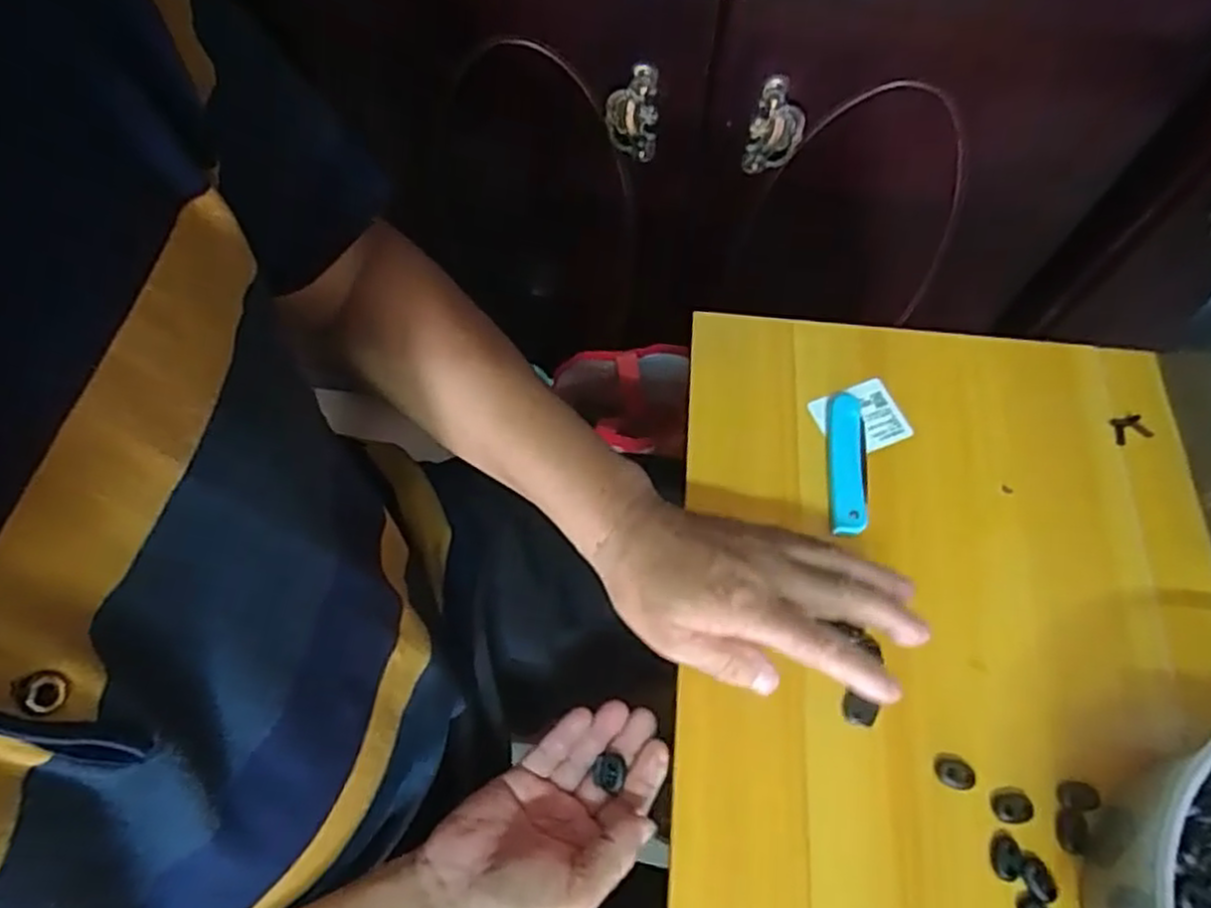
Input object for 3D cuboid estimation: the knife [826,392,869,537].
[{"bbox_3d":[0.160,0.007,0.484,0.027,0.010,0.101,7,66,2],"label":"knife"}]

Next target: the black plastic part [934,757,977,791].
[{"bbox_3d":[0.196,0.179,0.411,0.022,0.004,0.016,11,66,3],"label":"black plastic part"}]

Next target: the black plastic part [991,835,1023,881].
[{"bbox_3d":[0.215,0.216,0.393,0.016,0.004,0.022,9,66,2],"label":"black plastic part"}]

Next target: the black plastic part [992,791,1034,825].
[{"bbox_3d":[0.224,0.194,0.404,0.021,0.004,0.016,10,66,3],"label":"black plastic part"}]

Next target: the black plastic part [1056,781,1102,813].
[{"bbox_3d":[0.262,0.190,0.408,0.023,0.004,0.015,-1,66,-2],"label":"black plastic part"}]

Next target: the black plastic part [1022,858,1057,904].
[{"bbox_3d":[0.230,0.226,0.390,0.015,0.004,0.021,-25,69,-12],"label":"black plastic part"}]

